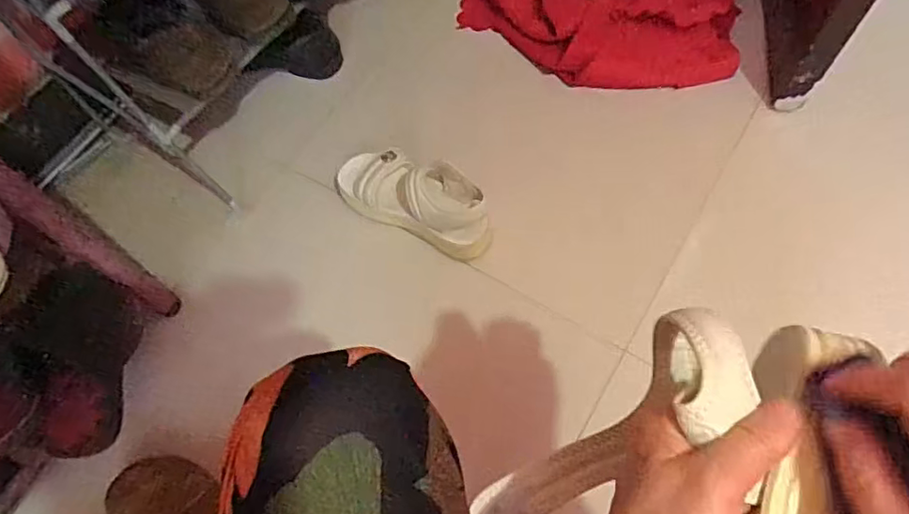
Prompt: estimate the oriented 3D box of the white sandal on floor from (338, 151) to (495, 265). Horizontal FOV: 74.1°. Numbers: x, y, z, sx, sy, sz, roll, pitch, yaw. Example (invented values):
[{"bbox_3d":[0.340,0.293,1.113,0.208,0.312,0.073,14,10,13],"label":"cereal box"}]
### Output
[{"bbox_3d":[-0.057,-0.093,0.906,0.248,0.074,0.101,24,67,14],"label":"white sandal on floor"}]

